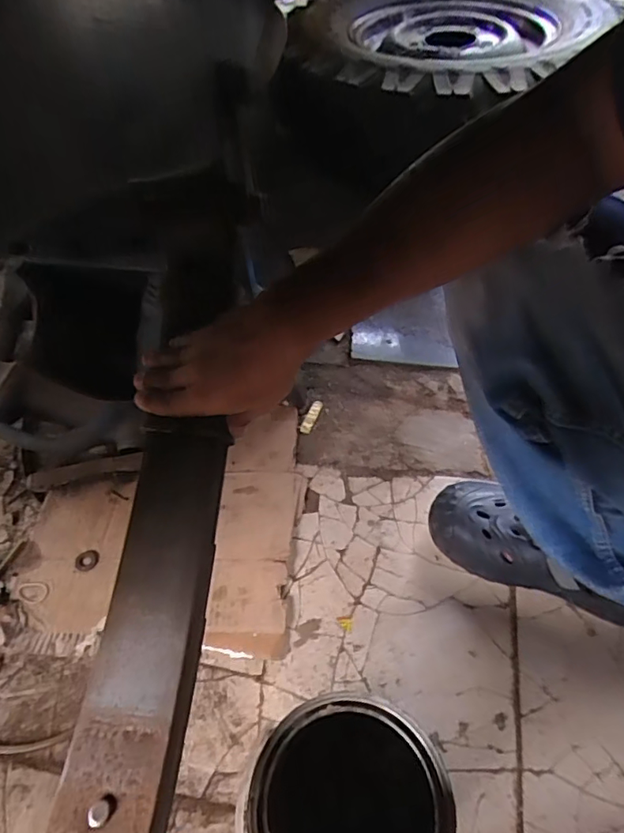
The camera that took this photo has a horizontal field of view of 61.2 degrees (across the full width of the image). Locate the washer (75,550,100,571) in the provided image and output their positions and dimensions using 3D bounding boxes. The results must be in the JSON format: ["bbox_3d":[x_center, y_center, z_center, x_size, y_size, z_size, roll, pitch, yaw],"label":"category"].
[{"bbox_3d":[-0.288,0.184,0.675,0.029,0.004,0.028,3,52,-3],"label":"washer"}]

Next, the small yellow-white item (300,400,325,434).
[{"bbox_3d":[-0.001,0.000,0.813,0.017,0.006,0.058,23,72,20],"label":"small yellow-white item"}]

